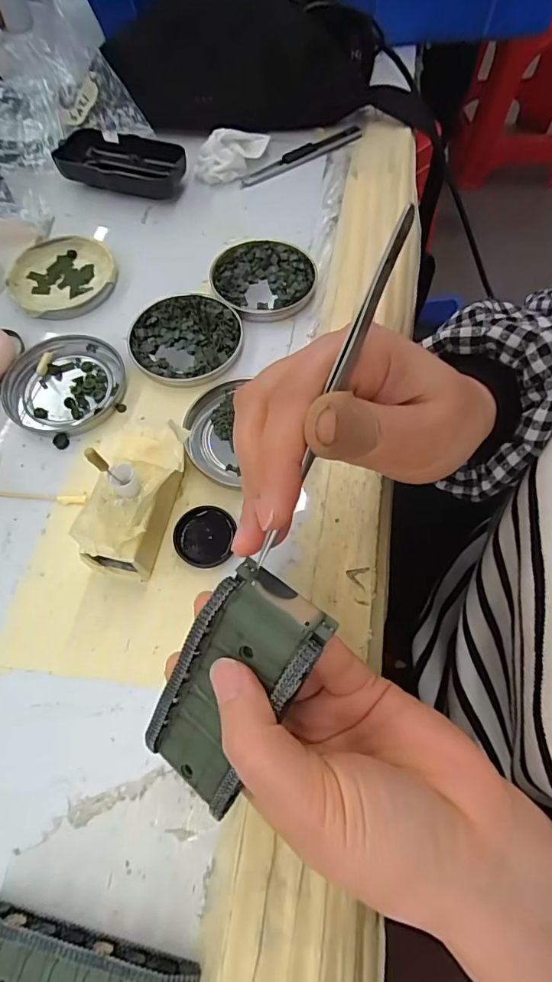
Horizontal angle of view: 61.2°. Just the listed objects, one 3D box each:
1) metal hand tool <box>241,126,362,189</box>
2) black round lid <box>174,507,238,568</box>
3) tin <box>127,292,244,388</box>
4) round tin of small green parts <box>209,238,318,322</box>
[{"bbox_3d":[0.025,-0.307,0.427,0.131,0.007,0.016,-32,67,-13],"label":"metal hand tool"},{"bbox_3d":[-0.041,0.026,0.269,0.034,0.006,0.035,0,65,0],"label":"black round lid"},{"bbox_3d":[-0.063,-0.106,0.329,0.077,0.009,0.076,-1,64,1],"label":"tin"},{"bbox_3d":[-0.011,-0.162,0.353,0.074,0.010,0.077,-1,64,1],"label":"round tin of small green parts"}]

